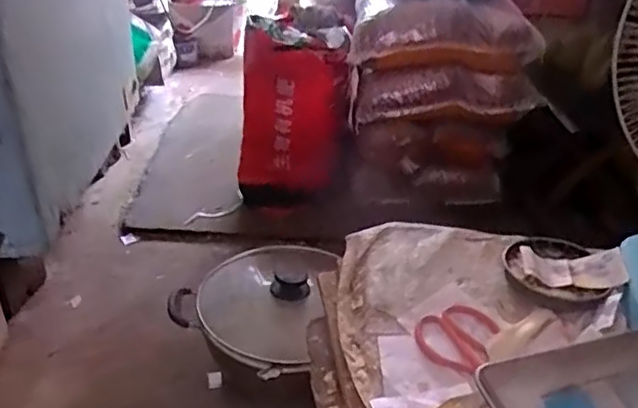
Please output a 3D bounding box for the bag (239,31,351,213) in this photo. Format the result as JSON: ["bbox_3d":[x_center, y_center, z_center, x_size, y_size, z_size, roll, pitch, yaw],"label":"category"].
[{"bbox_3d":[-0.069,-0.220,1.629,0.282,0.422,0.162,8,33,7],"label":"bag"}]

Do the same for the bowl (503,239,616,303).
[{"bbox_3d":[0.307,0.084,0.808,0.116,0.027,0.128,1,33,-3],"label":"bowl"}]

